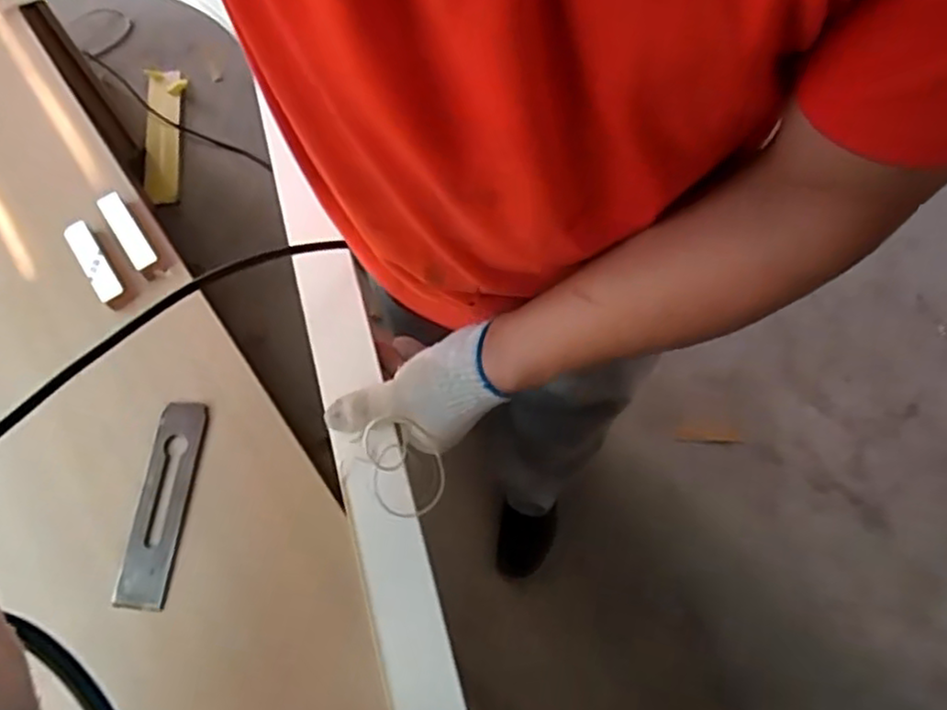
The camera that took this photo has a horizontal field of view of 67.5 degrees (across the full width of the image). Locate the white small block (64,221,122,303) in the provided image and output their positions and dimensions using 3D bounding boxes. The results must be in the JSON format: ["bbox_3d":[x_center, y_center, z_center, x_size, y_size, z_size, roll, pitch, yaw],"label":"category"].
[{"bbox_3d":[-0.331,-0.082,0.619,0.020,0.013,0.085,-33,70,-11],"label":"white small block"}]

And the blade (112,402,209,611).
[{"bbox_3d":[-0.241,0.114,0.552,0.038,0.004,0.157,5,68,1],"label":"blade"}]

